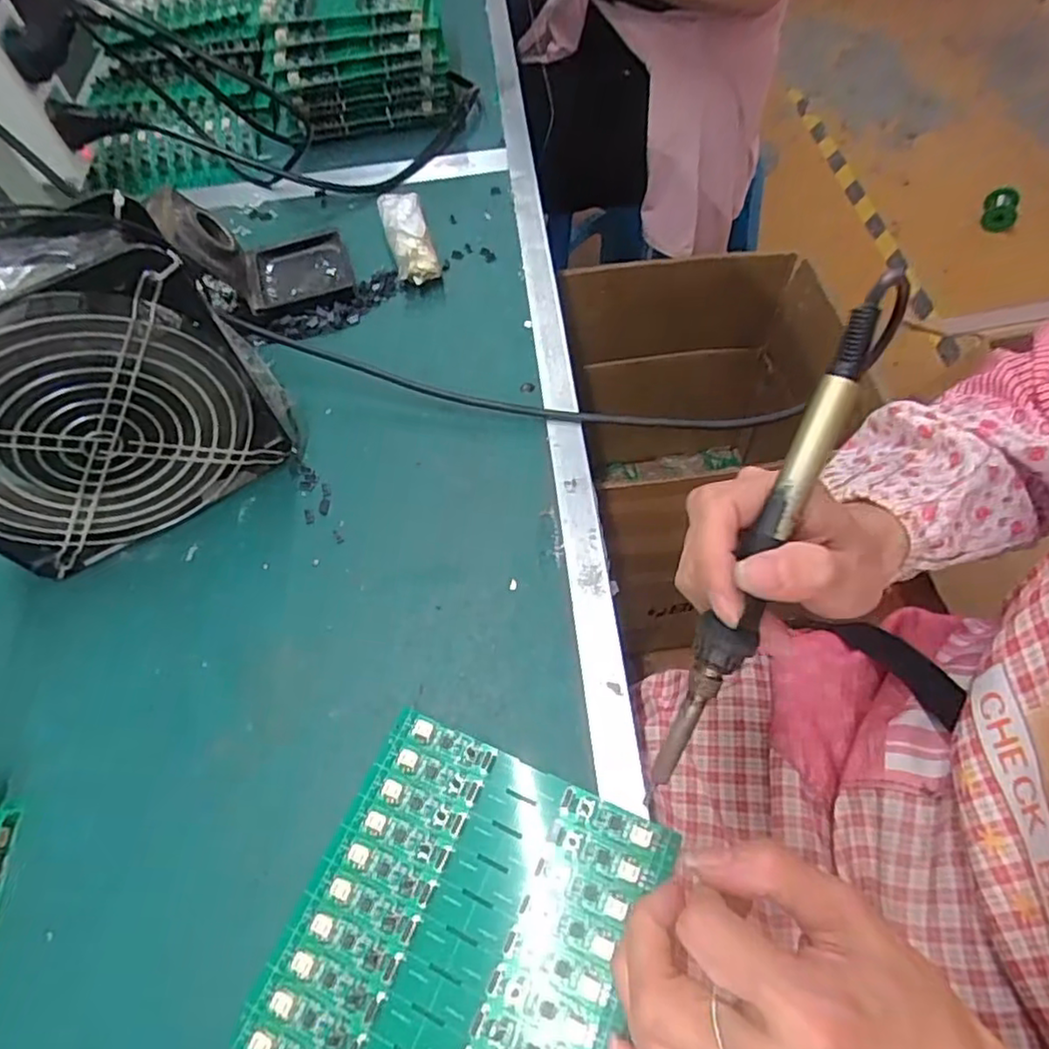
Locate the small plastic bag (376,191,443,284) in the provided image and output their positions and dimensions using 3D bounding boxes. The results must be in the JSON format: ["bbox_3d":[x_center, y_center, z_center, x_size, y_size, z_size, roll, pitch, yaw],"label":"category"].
[{"bbox_3d":[-0.083,-0.205,0.467,0.030,0.021,0.088,-15,60,-6],"label":"small plastic bag"}]

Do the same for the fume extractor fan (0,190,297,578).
[{"bbox_3d":[-0.214,-0.063,0.320,0.152,0.154,0.060,-29,63,-13],"label":"fume extractor fan"}]

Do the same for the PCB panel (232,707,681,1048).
[{"bbox_3d":[-0.025,0.163,0.259,0.132,0.004,0.138,19,64,17],"label":"PCB panel"}]

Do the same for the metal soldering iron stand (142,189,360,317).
[{"bbox_3d":[-0.176,-0.184,0.435,0.105,0.065,0.069,-18,60,-6],"label":"metal soldering iron stand"}]

